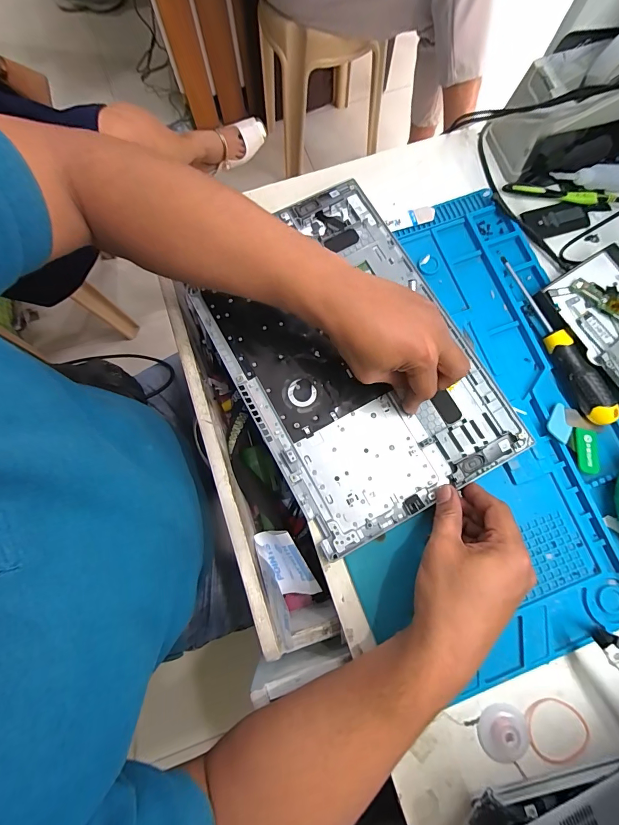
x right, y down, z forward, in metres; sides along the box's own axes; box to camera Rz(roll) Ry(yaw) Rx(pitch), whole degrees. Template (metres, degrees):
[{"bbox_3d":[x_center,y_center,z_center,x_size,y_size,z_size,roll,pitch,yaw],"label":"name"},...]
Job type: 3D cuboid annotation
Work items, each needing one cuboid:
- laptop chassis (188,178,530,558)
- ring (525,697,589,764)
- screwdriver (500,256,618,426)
[{"bbox_3d":[0.038,-0.063,0.387,0.229,0.014,0.350,-29,81,-5],"label":"laptop chassis"},{"bbox_3d":[0.223,0.287,0.328,0.054,0.005,0.049,-18,76,-6],"label":"ring"},{"bbox_3d":[0.258,-0.078,0.383,0.023,0.026,0.198,-25,80,-5],"label":"screwdriver"}]

